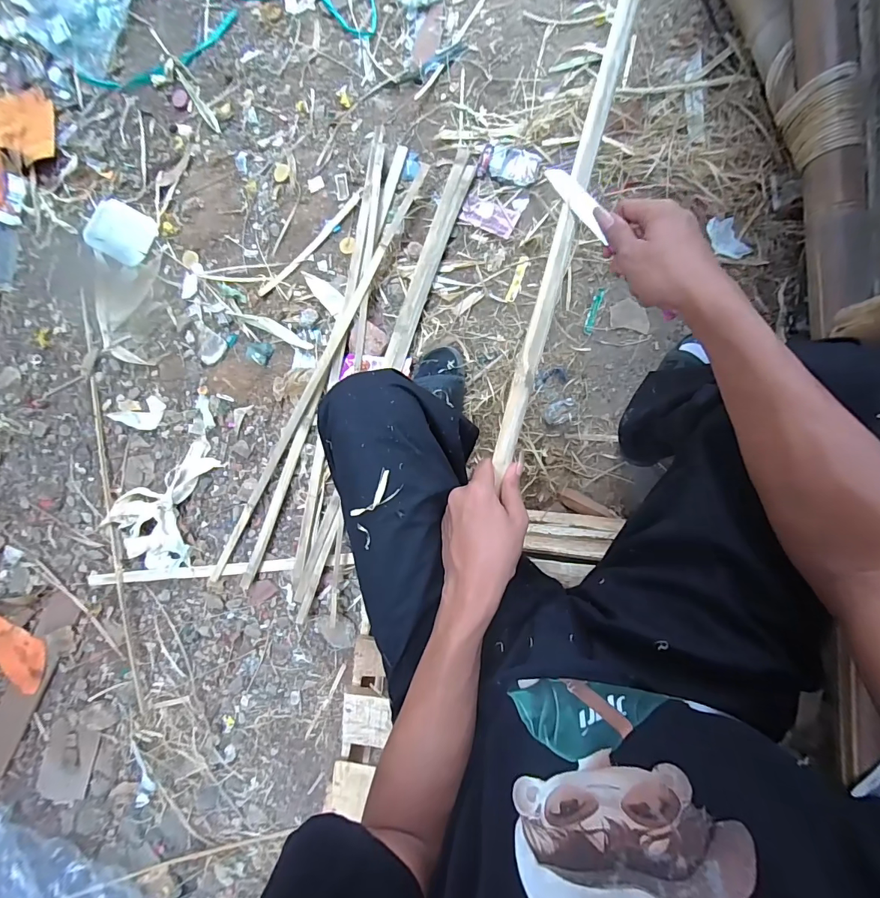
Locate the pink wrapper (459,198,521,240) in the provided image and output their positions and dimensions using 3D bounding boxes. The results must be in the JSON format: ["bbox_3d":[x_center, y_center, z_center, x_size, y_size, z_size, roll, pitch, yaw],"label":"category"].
[{"bbox_3d":[0.102,-0.479,0.858,0.114,0.006,0.056,25,96,7],"label":"pink wrapper"}]

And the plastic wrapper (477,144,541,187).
[{"bbox_3d":[0.141,-0.575,0.843,0.124,0.012,0.069,18,95,8],"label":"plastic wrapper"}]

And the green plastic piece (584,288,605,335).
[{"bbox_3d":[0.307,-0.274,0.831,0.018,0.007,0.092,17,93,6],"label":"green plastic piece"}]

